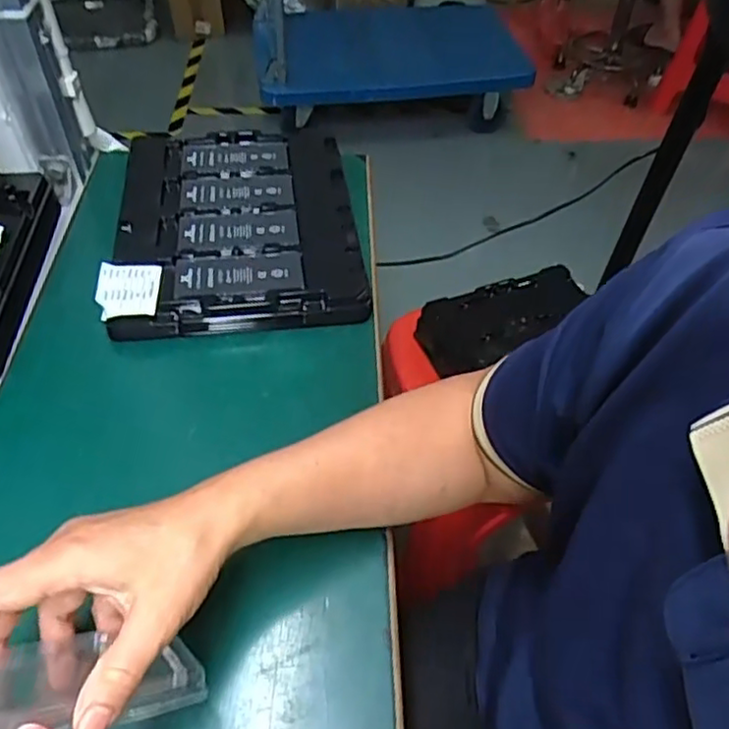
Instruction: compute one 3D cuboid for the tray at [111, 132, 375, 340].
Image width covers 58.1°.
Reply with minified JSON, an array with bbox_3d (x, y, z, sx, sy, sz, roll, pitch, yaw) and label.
[{"bbox_3d":[-0.123,-0.138,0.636,0.213,0.041,0.274,-4,49,-10],"label":"tray"}]

